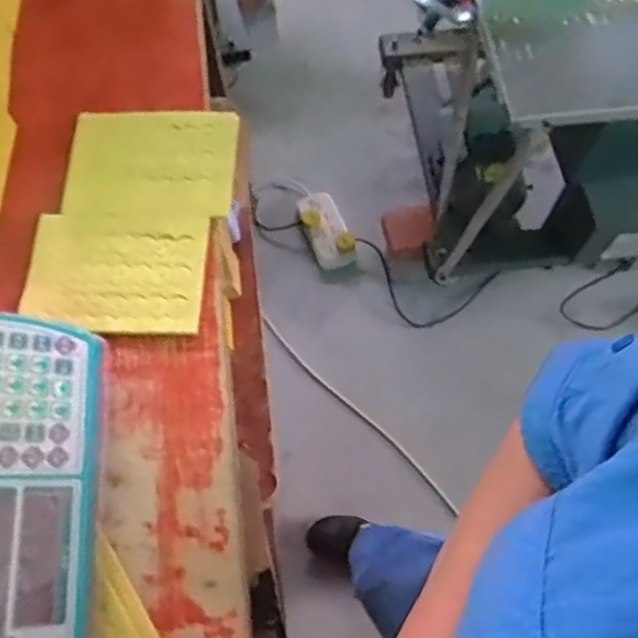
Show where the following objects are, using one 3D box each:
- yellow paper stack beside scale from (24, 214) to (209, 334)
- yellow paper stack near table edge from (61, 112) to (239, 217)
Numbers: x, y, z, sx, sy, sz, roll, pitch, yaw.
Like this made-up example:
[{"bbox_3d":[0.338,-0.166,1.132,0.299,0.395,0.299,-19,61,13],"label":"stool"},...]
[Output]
[{"bbox_3d":[-0.183,-0.044,0.586,0.157,0.011,0.116,2,66,1],"label":"yellow paper stack beside scale"},{"bbox_3d":[-0.162,-0.154,0.631,0.158,0.011,0.119,2,66,0],"label":"yellow paper stack near table edge"}]

